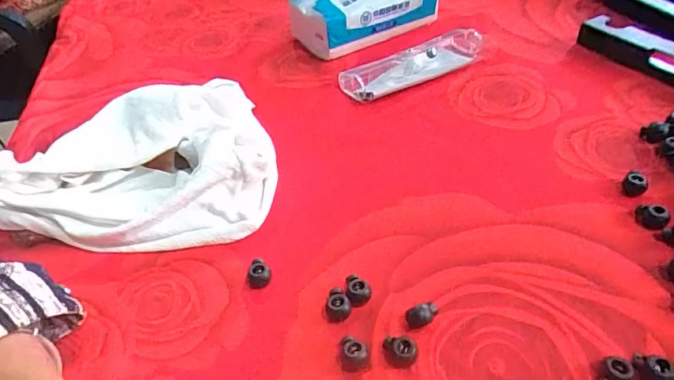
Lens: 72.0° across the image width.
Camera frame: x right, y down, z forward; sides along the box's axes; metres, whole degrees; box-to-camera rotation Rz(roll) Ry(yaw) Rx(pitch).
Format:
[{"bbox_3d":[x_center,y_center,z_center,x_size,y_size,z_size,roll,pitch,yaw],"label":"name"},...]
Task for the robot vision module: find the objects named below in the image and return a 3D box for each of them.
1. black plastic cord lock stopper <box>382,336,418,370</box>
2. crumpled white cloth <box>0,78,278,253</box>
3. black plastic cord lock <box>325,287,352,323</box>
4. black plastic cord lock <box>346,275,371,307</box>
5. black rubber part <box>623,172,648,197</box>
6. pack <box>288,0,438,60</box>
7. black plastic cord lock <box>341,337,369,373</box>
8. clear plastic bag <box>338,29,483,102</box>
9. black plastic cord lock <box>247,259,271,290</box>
[{"bbox_3d":[0.035,0.089,0.255,0.019,0.010,0.014,0,43,9],"label":"black plastic cord lock stopper"},{"bbox_3d":[-0.164,-0.025,0.371,0.231,0.058,0.147,-2,42,6],"label":"crumpled white cloth"},{"bbox_3d":[0.000,0.070,0.282,0.013,0.012,0.015,-34,48,-26],"label":"black plastic cord lock"},{"bbox_3d":[0.013,0.062,0.288,0.015,0.011,0.017,-9,42,-2],"label":"black plastic cord lock"},{"bbox_3d":[0.209,-0.003,0.326,0.015,0.012,0.013,24,51,30],"label":"black rubber part"},{"bbox_3d":[0.029,-0.222,0.545,0.170,0.080,0.086,-23,44,-16],"label":"pack"},{"bbox_3d":[0.010,0.091,0.257,0.015,0.011,0.017,-2,42,6],"label":"black plastic cord lock"},{"bbox_3d":[0.081,-0.133,0.480,0.158,0.027,0.042,-24,45,-18],"label":"clear plastic bag"},{"bbox_3d":[-0.051,0.056,0.304,0.015,0.012,0.014,-4,42,4],"label":"black plastic cord lock"}]

